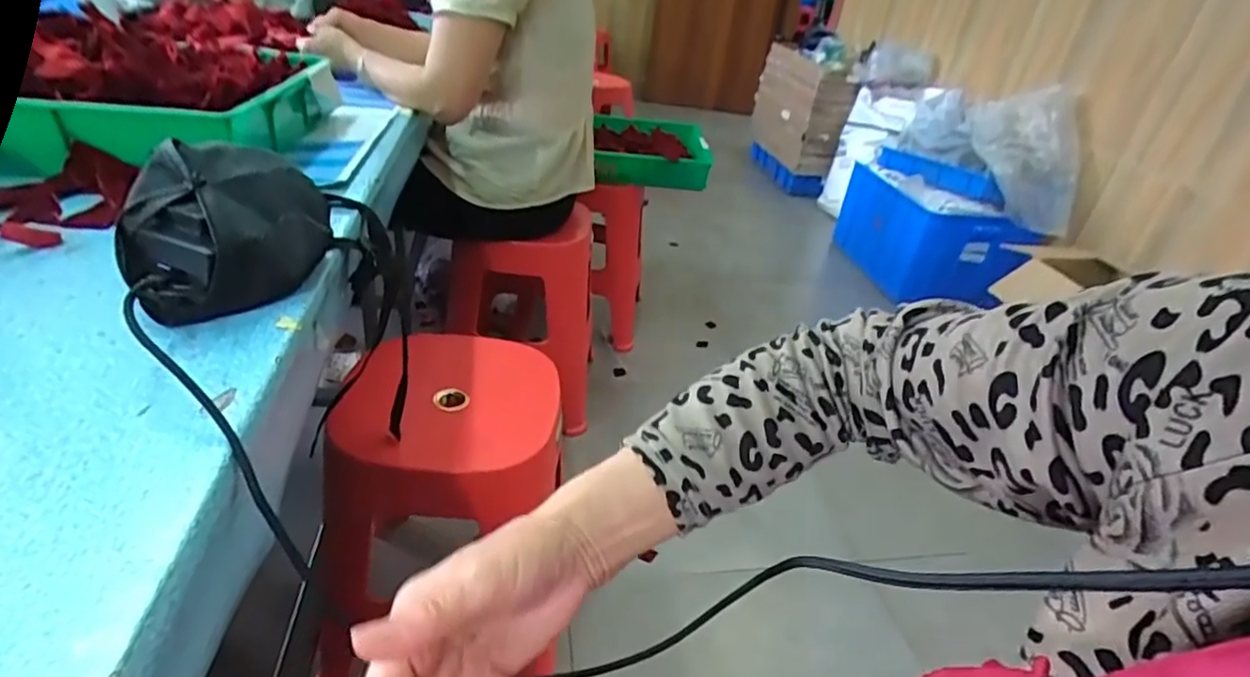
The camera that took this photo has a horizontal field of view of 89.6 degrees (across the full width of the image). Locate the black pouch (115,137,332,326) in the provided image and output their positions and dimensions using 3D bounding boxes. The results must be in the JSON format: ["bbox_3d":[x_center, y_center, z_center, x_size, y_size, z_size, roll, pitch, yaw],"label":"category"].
[{"bbox_3d":[-0.327,-0.095,0.526,0.141,0.086,0.174,-10,36,-27],"label":"black pouch"}]

